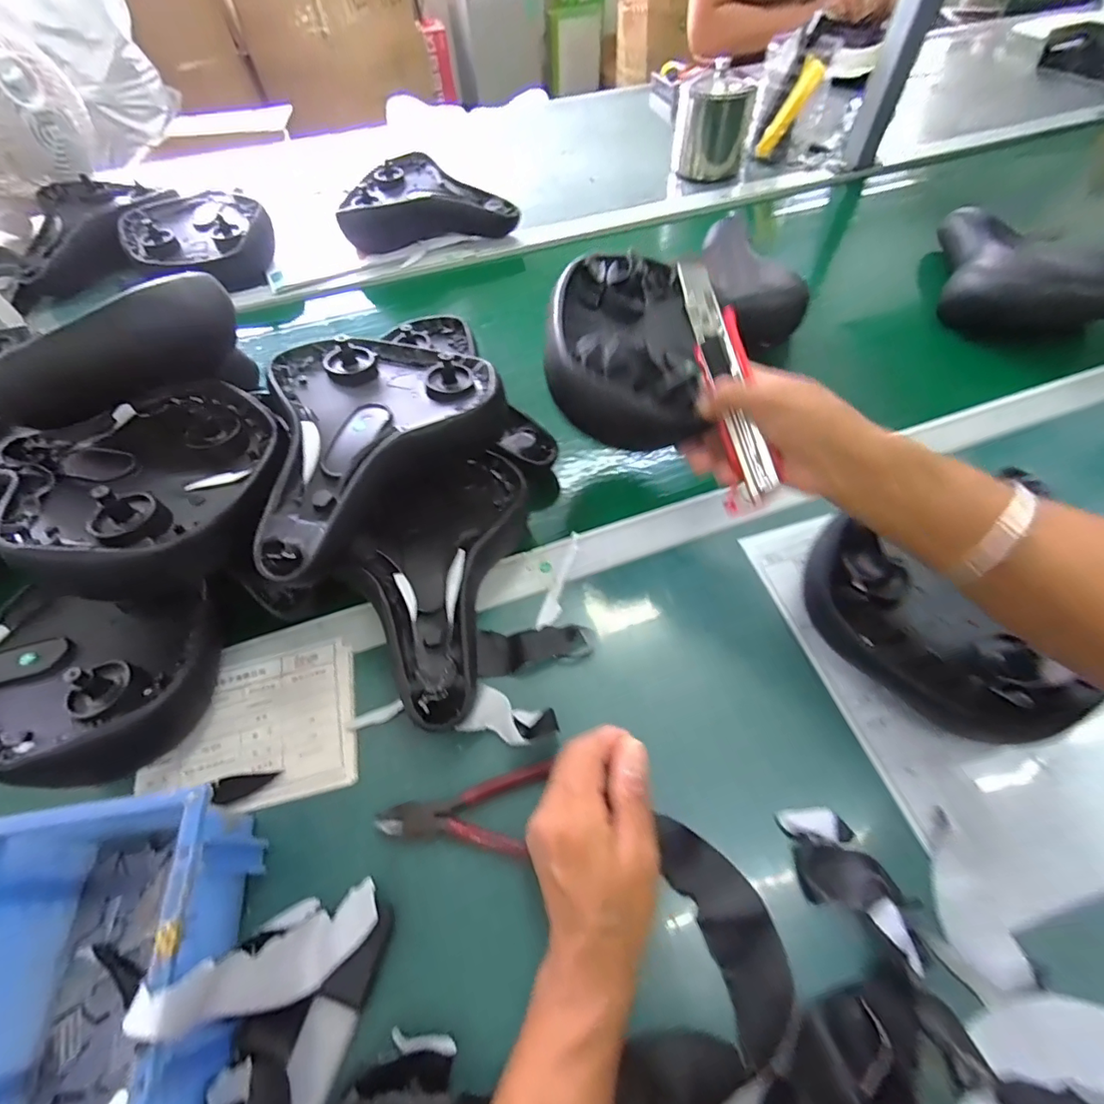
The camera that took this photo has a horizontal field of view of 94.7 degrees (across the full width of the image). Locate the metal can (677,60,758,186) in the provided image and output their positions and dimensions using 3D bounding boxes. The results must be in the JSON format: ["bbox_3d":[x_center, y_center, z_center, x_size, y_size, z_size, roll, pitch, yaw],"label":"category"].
[{"bbox_3d":[0.263,-0.691,0.820,0.106,0.120,0.098,15,59,12],"label":"metal can"}]

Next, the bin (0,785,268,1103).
[{"bbox_3d":[-0.230,0.229,0.259,0.118,0.075,0.171,-9,57,-3],"label":"bin"}]

